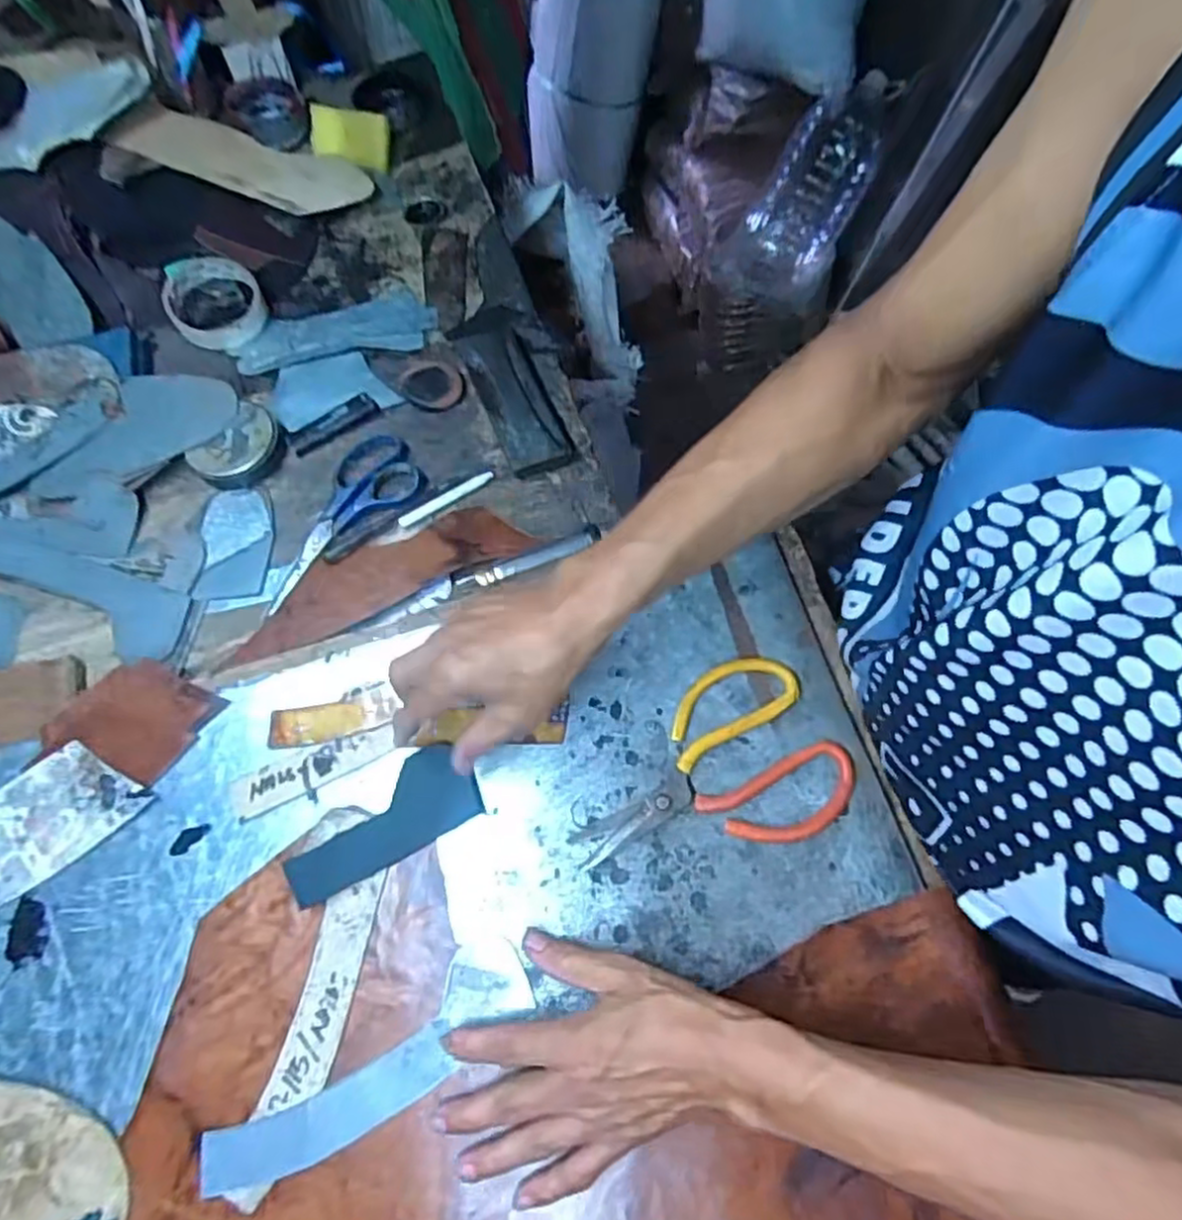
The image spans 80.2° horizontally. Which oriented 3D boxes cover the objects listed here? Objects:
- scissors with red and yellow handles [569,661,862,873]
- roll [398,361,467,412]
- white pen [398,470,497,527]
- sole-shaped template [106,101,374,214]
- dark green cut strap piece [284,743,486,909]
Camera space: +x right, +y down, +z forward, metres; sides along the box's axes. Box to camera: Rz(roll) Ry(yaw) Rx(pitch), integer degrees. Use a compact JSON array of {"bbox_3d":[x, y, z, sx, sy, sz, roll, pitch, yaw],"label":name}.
[{"bbox_3d":[0.076,0.093,0.456,0.172,0.014,0.115,-5,65,-1],"label":"scissors with red and yellow handles"},{"bbox_3d":[-0.144,-0.204,0.626,0.054,0.012,0.060,-27,68,-10],"label":"roll"},{"bbox_3d":[-0.118,-0.092,0.576,0.087,0.004,0.011,-31,68,-12],"label":"white pen"},{"bbox_3d":[-0.354,-0.463,0.719,0.236,0.025,0.100,13,66,-8],"label":"sole-shaped template"},{"bbox_3d":[-0.135,0.141,0.458,0.124,0.010,0.056,-33,69,-17],"label":"dark green cut strap piece"}]

